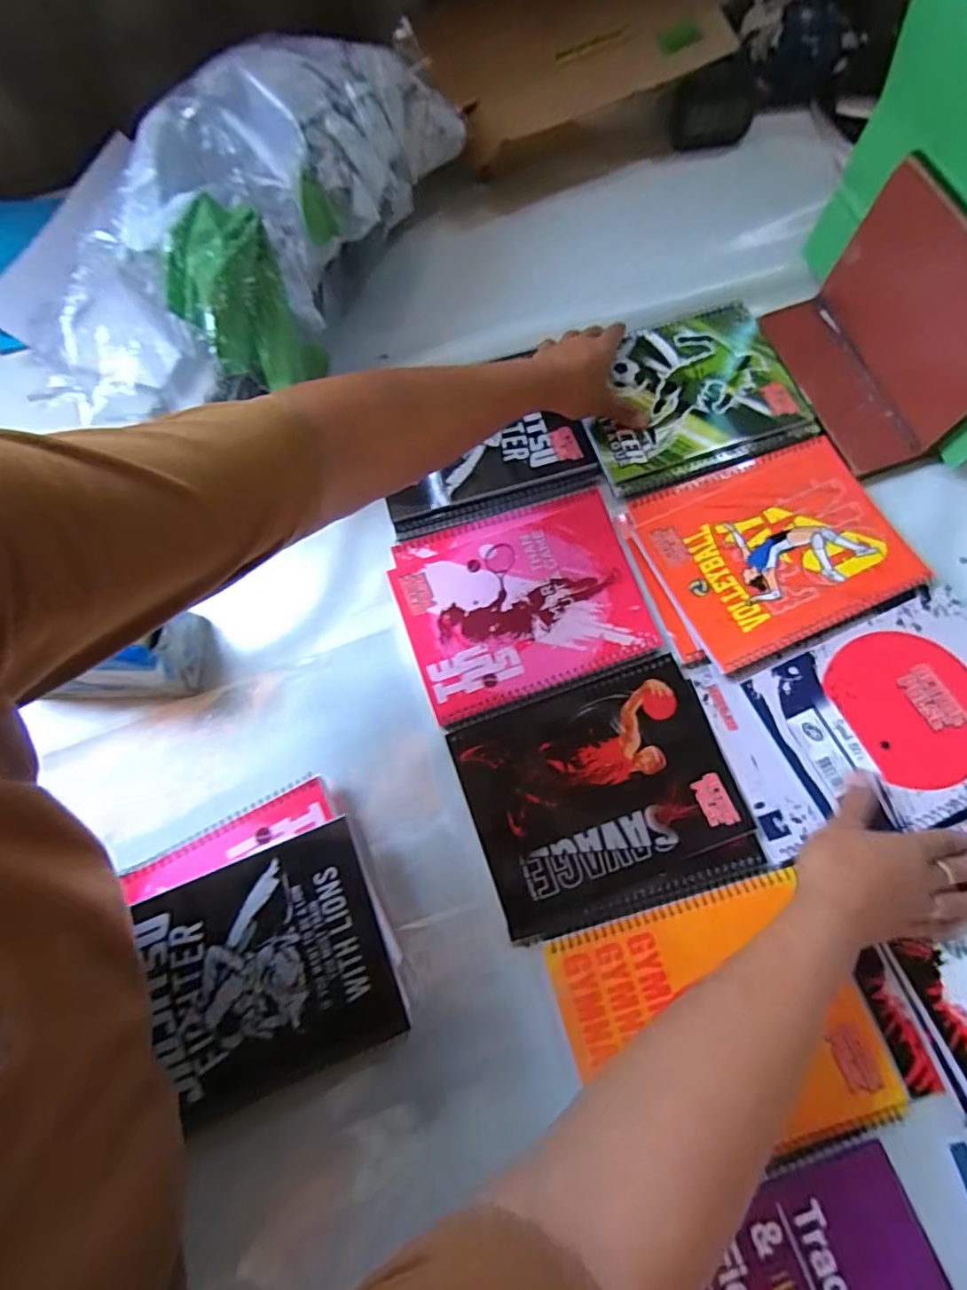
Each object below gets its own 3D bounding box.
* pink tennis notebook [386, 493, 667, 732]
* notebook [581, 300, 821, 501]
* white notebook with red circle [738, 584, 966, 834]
[{"bbox_3d":[0.031,-0.040,0.482,0.197,0.005,0.167,-19,72,-4],"label":"pink tennis notebook"},{"bbox_3d":[0.188,-0.234,0.533,0.196,0.012,0.162,-19,72,-4],"label":"notebook"},{"bbox_3d":[0.323,0.053,0.432,0.196,0.009,0.148,-24,71,-4],"label":"white notebook with red circle"}]

